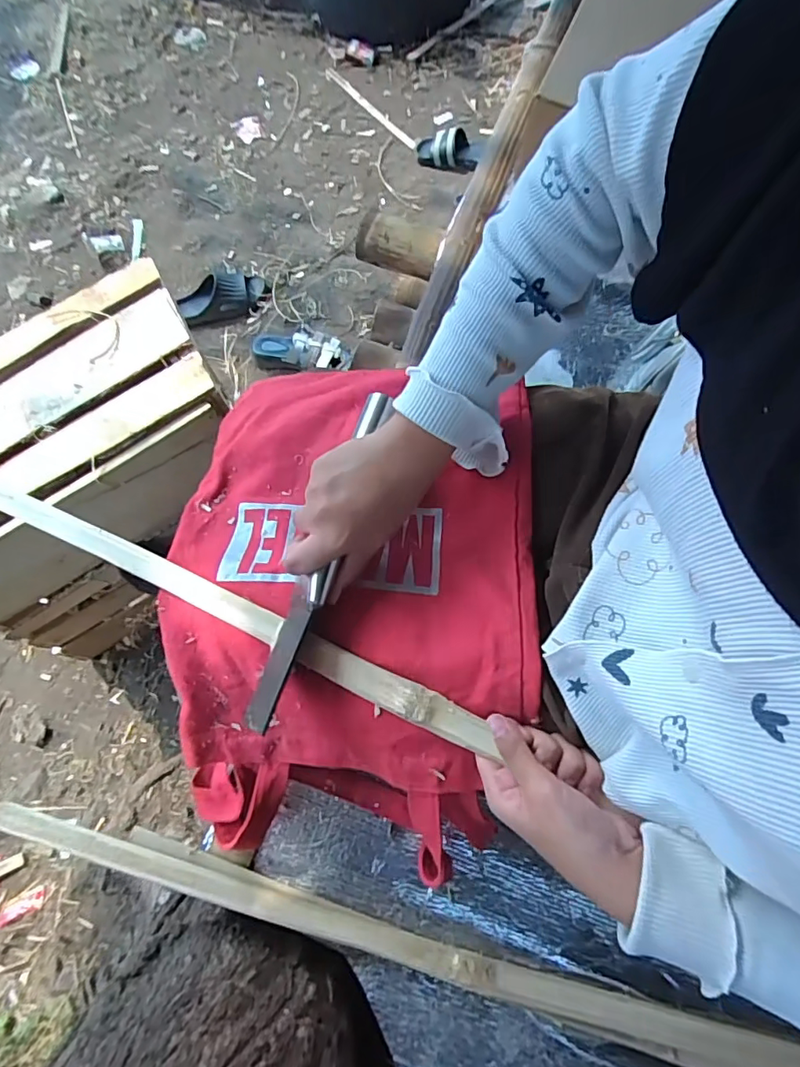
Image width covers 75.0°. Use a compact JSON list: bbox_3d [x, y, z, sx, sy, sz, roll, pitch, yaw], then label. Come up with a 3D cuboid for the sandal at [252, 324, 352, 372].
[{"bbox_3d":[-0.224,-0.423,1.208,0.234,0.079,0.101,10,74,4],"label":"sandal"}]

